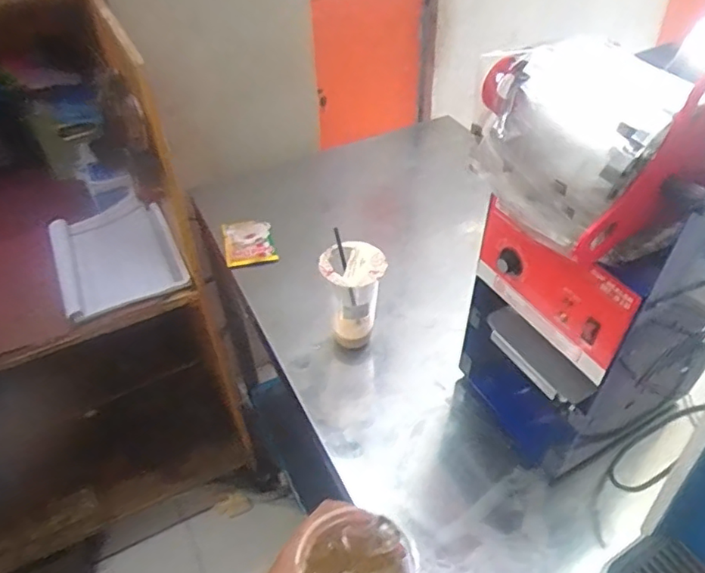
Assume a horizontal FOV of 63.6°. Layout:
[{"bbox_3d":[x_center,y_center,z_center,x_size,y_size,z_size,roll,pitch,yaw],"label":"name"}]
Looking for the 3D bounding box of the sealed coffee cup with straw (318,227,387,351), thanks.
[{"bbox_3d":[0.003,0.022,0.843,0.090,0.162,0.088,-2,44,1],"label":"sealed coffee cup with straw"}]

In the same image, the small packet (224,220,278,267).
[{"bbox_3d":[-0.188,-0.085,1.034,0.085,0.025,0.100,-12,45,-9],"label":"small packet"}]

